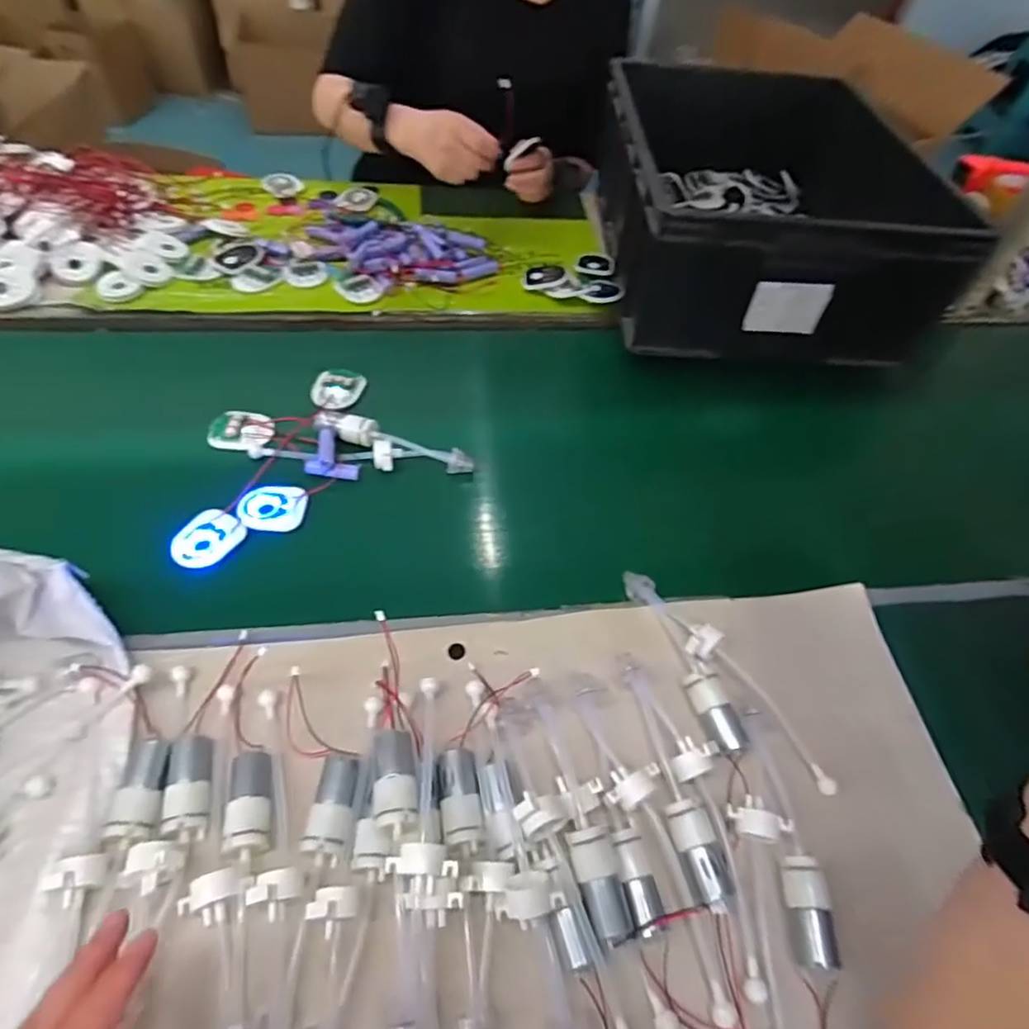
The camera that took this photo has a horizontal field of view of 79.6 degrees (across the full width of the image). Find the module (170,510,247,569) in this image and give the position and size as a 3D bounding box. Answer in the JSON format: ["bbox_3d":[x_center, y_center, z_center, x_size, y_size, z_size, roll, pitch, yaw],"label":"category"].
[{"bbox_3d":[-0.264,0.020,0.528,0.046,0.013,0.057,27,55,16],"label":"module"}]

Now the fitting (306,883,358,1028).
[{"bbox_3d":[-0.100,0.259,0.338,0.023,0.029,0.094,-1,67,-6],"label":"fitting"}]

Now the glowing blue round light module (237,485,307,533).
[{"bbox_3d":[-0.214,-0.004,0.551,0.056,0.014,0.041,-4,52,-8],"label":"glowing blue round light module"}]

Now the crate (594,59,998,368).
[{"bbox_3d":[0.301,-0.405,0.797,0.350,0.166,0.484,2,52,-4],"label":"crate"}]

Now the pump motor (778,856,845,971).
[{"bbox_3d":[0.178,0.240,0.373,0.021,0.020,0.057,1,52,-4],"label":"pump motor"}]

